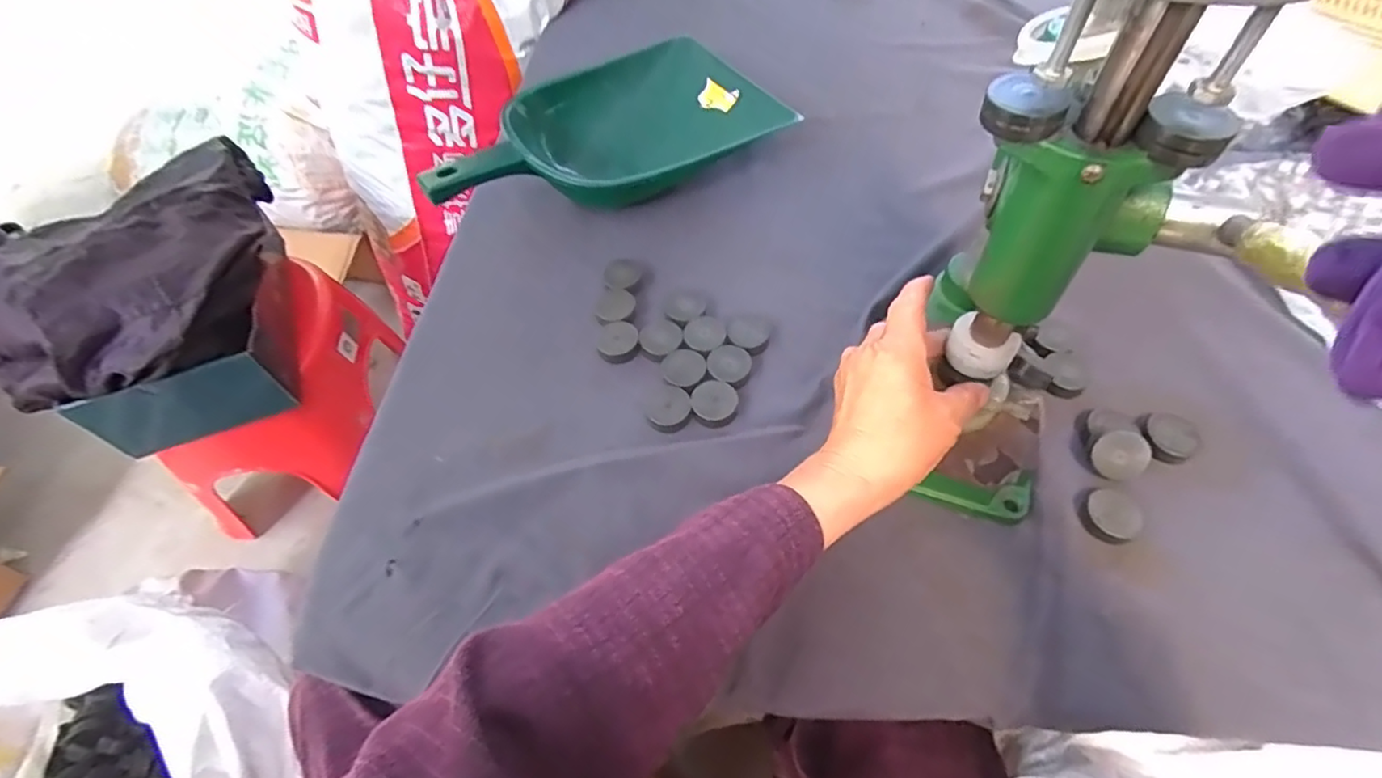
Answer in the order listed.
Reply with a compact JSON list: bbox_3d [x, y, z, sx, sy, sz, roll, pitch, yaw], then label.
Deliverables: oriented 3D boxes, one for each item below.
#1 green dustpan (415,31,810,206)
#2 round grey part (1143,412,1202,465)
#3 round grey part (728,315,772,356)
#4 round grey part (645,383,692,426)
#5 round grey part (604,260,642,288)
[{"bbox_3d":[-0.074,-0.220,0.570,0.332,0.079,0.165,-33,61,-19],"label":"green dustpan"},{"bbox_3d":[0.325,0.033,0.421,0.032,0.008,0.036,34,63,22],"label":"round grey part"},{"bbox_3d":[0.046,-0.041,0.482,0.032,0.011,0.035,-1,56,1],"label":"round grey part"},{"bbox_3d":[-0.018,0.012,0.448,0.031,0.010,0.034,-1,56,1],"label":"round grey part"},{"bbox_3d":[-0.057,-0.095,0.516,0.030,0.011,0.025,-15,57,-8],"label":"round grey part"}]

